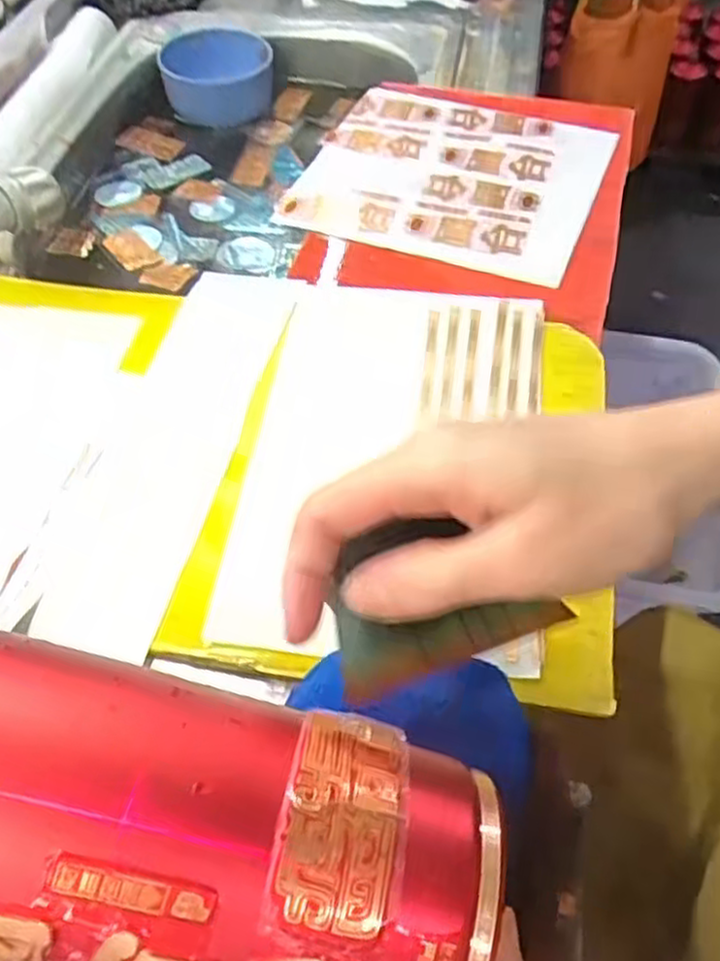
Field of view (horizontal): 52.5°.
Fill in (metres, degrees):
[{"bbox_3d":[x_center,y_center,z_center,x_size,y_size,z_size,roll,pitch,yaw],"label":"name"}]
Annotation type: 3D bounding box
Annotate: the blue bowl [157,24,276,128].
[{"bbox_3d":[-0.143,-0.412,0.741,0.109,0.047,0.094,-5,55,-4],"label":"blue bowl"}]

